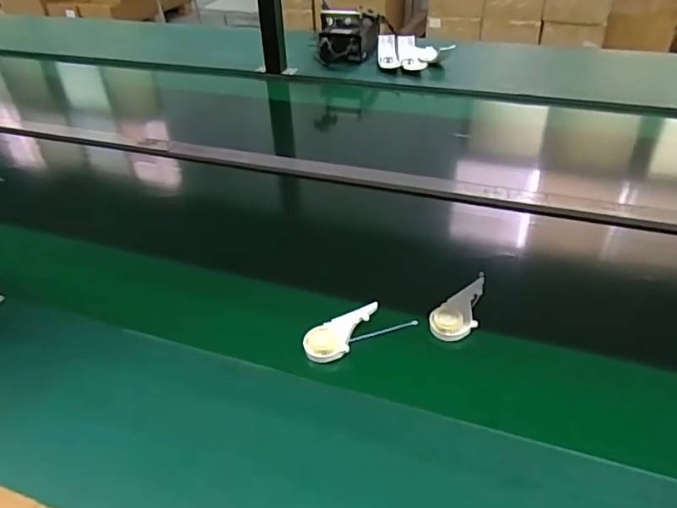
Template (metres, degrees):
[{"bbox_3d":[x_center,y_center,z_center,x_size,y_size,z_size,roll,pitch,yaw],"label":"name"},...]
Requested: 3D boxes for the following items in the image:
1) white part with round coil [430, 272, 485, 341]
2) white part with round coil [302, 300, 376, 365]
[{"bbox_3d":[0.147,0.058,0.610,0.046,0.016,0.101,23,56,31],"label":"white part with round coil"},{"bbox_3d":[0.006,0.084,0.582,0.093,0.017,0.041,-37,47,-19],"label":"white part with round coil"}]

